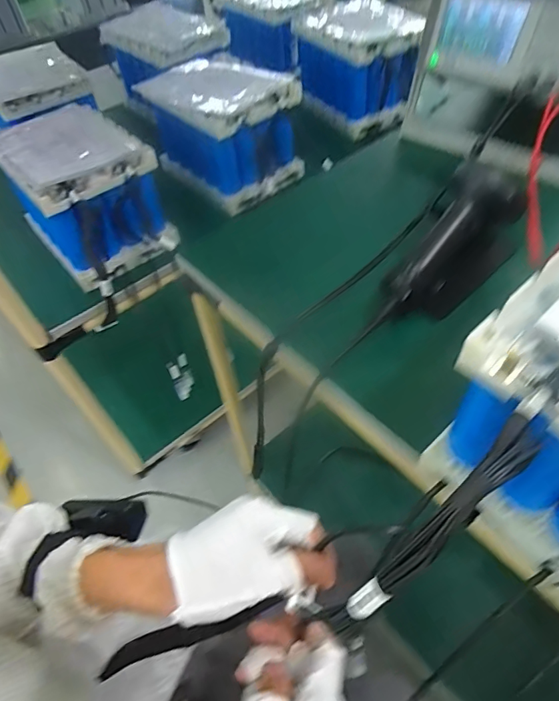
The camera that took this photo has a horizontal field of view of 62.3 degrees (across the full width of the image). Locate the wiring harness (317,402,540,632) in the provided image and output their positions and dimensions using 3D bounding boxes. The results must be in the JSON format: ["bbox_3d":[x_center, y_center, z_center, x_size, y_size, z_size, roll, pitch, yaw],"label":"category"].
[{"bbox_3d":[0.074,0.086,0.225,0.147,0.023,0.020,-49,58,5],"label":"wiring harness"}]

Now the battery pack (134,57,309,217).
[{"bbox_3d":[-0.099,-0.404,0.854,0.195,0.160,0.246,-35,57,-21],"label":"battery pack"}]

